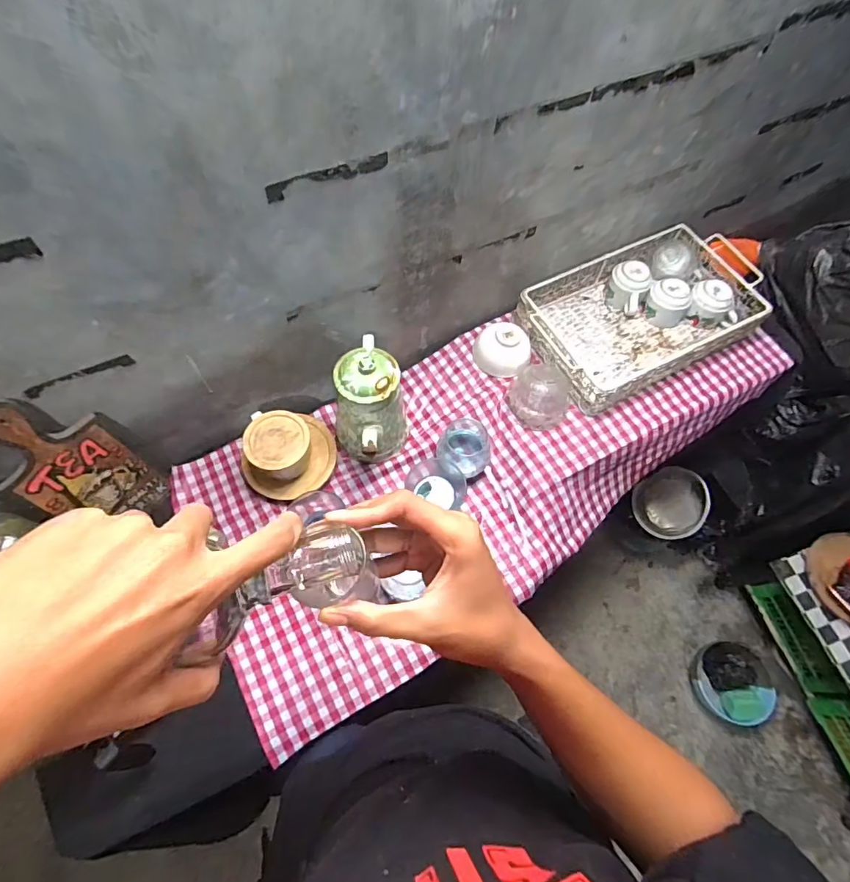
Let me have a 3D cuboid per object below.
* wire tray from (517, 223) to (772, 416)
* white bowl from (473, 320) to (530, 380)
[{"bbox_3d":[0.427,-0.258,0.929,0.461,0.072,0.274,-27,69,-13],"label":"wire tray"},{"bbox_3d":[0.144,-0.175,0.892,0.105,0.061,0.087,32,69,12],"label":"white bowl"}]

